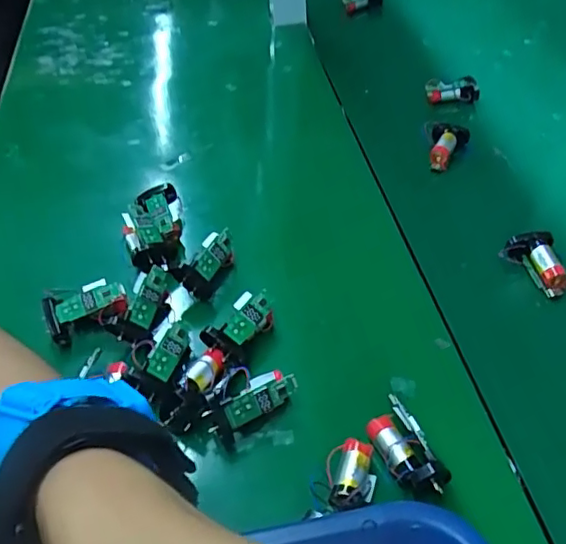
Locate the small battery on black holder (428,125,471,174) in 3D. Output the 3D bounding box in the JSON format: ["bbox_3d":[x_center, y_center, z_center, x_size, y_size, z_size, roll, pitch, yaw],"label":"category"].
[{"bbox_3d":[0.147,-0.112,0.516,0.031,0.024,0.048,13,49,15],"label":"small battery on black holder"}]

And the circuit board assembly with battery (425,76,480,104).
[{"bbox_3d":[0.169,-0.180,0.582,0.051,0.026,0.015,-1,47,3],"label":"circuit board assembly with battery"}]

